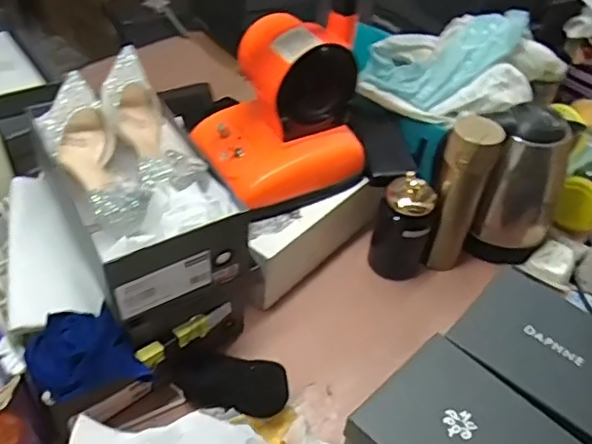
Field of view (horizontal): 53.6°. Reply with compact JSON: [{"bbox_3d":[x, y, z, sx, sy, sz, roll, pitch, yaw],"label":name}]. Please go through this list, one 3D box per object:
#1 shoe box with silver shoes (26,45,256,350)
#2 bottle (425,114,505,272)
[{"bbox_3d":[-0.193,-0.034,0.700,0.157,0.159,0.301,-21,51,-25],"label":"shoe box with silver shoes"},{"bbox_3d":[0.228,-0.032,0.828,0.072,0.238,0.072,22,47,16],"label":"bottle"}]

